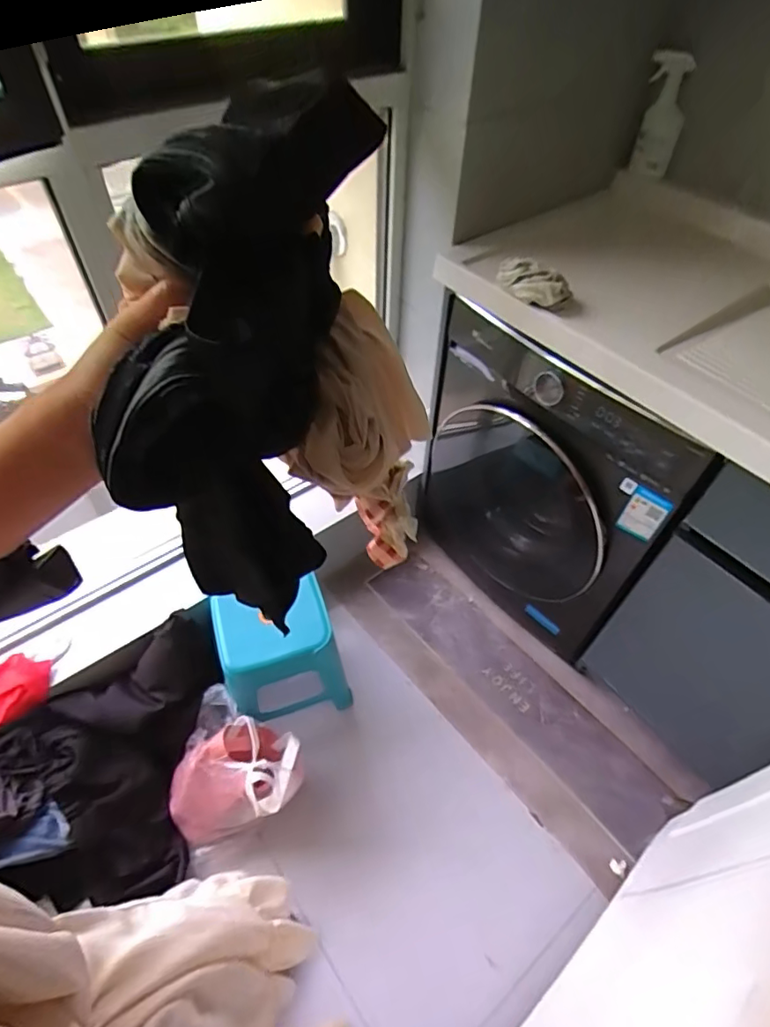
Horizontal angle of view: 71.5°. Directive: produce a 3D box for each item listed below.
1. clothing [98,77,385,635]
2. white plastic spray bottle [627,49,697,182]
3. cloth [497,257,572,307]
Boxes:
[{"bbox_3d":[-0.070,-0.064,0.269,0.084,0.252,0.118,14,16,10],"label":"clothing"},{"bbox_3d":[0.574,-0.825,1.113,0.093,0.202,0.039,23,54,16],"label":"white plastic spray bottle"},{"bbox_3d":[0.249,-0.388,0.903,0.124,0.057,0.054,21,53,15],"label":"cloth"}]

